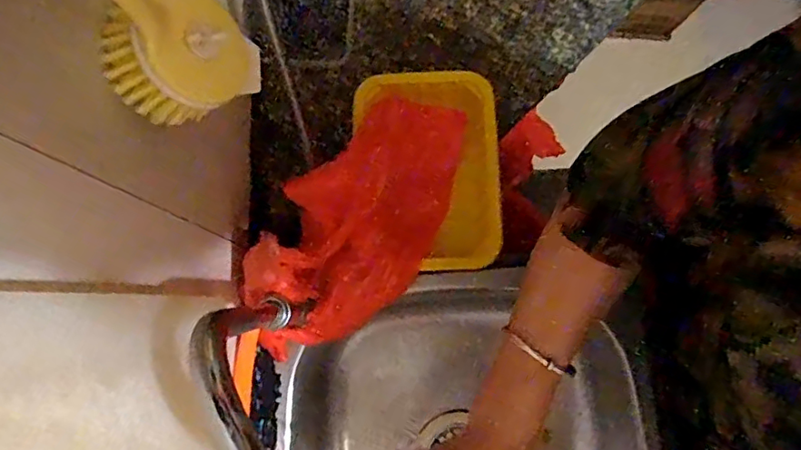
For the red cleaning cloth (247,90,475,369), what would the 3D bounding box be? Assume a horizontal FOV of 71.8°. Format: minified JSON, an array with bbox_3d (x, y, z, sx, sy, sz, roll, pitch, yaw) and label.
[{"bbox_3d":[-0.034,-0.002,0.508,0.119,0.083,0.266,28,82,7],"label":"red cleaning cloth"}]

